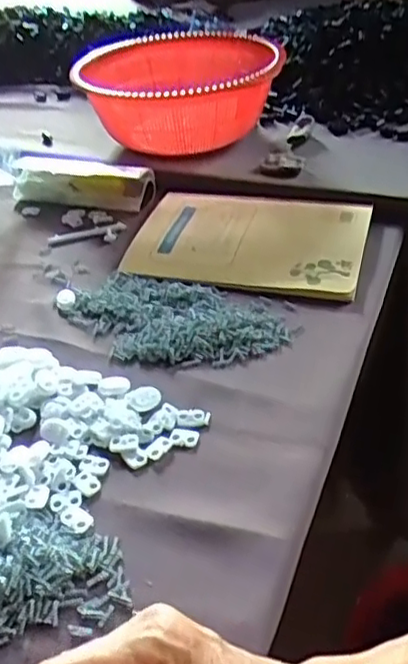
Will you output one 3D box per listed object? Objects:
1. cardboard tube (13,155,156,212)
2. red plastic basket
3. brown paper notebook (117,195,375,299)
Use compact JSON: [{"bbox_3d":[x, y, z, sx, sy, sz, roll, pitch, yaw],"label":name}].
[{"bbox_3d":[-0.125,-0.161,0.695,0.151,0.032,0.045,11,41,21],"label":"cardboard tube"},{"bbox_3d":[-0.026,-0.273,0.757,0.220,0.086,0.249,-12,38,-8],"label":"red plastic basket"},{"bbox_3d":[0.040,-0.088,0.594,0.203,0.017,0.145,6,39,16],"label":"brown paper notebook"}]

